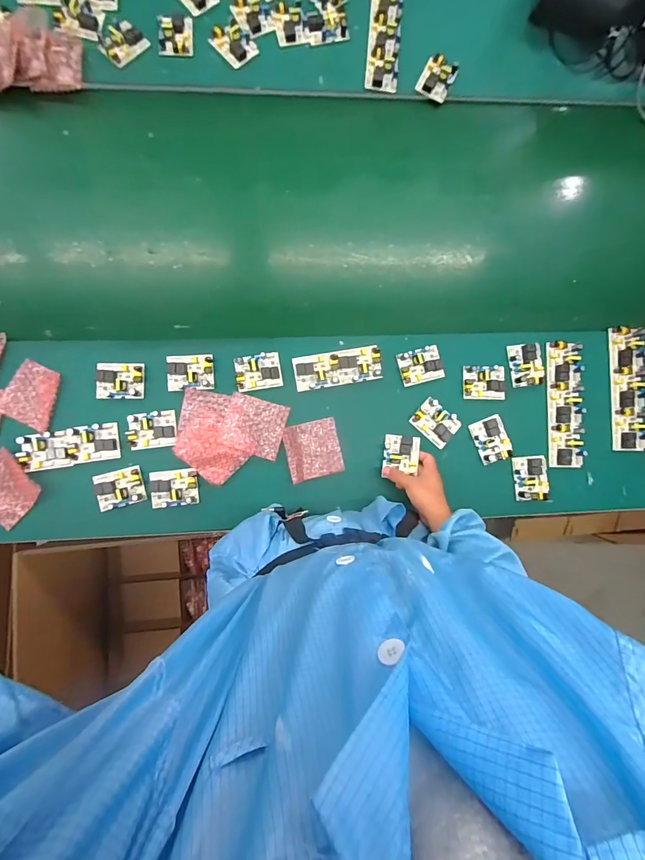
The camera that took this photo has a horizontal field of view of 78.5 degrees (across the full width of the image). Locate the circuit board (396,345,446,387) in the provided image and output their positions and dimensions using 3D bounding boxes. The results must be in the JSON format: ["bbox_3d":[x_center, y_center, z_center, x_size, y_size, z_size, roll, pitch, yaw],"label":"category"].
[{"bbox_3d":[0.185,-0.121,0.737,0.083,0.015,0.062,-16,86,-6],"label":"circuit board"}]

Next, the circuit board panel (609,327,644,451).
[{"bbox_3d":[0.594,-0.080,0.762,0.071,0.021,0.235,3,84,-4],"label":"circuit board panel"}]

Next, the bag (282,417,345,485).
[{"bbox_3d":[-0.016,0.035,0.710,0.096,0.016,0.098,-13,85,-6],"label":"bag"}]

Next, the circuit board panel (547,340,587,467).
[{"bbox_3d":[0.465,-0.049,0.751,0.066,0.019,0.235,1,84,-4],"label":"circuit board panel"}]

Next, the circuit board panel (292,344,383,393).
[{"bbox_3d":[0.029,-0.114,0.730,0.159,0.013,0.064,-10,85,-6],"label":"circuit board panel"}]

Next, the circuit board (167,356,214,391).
[{"bbox_3d":[-0.236,-0.103,0.704,0.080,0.016,0.060,-3,84,-5],"label":"circuit board"}]

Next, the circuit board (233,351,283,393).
[{"bbox_3d":[-0.116,-0.106,0.716,0.082,0.015,0.064,-10,85,-6],"label":"circuit board"}]

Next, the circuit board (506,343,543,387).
[{"bbox_3d":[0.389,-0.124,0.750,0.059,0.021,0.080,-6,85,-5],"label":"circuit board"}]

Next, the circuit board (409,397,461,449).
[{"bbox_3d":[0.210,-0.014,0.729,0.080,0.014,0.063,39,83,0],"label":"circuit board"}]

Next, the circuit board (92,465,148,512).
[{"bbox_3d":[-0.350,0.101,0.678,0.079,0.014,0.063,-15,85,-6],"label":"circuit board"}]

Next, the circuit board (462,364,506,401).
[{"bbox_3d":[0.305,-0.089,0.738,0.079,0.018,0.063,-2,84,-5],"label":"circuit board"}]

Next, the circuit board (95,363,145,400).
[{"bbox_3d":[-0.356,-0.087,0.693,0.080,0.014,0.063,-2,84,-5],"label":"circuit board"}]

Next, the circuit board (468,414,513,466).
[{"bbox_3d":[0.317,0.018,0.739,0.060,0.013,0.082,-21,86,-6],"label":"circuit board"}]

